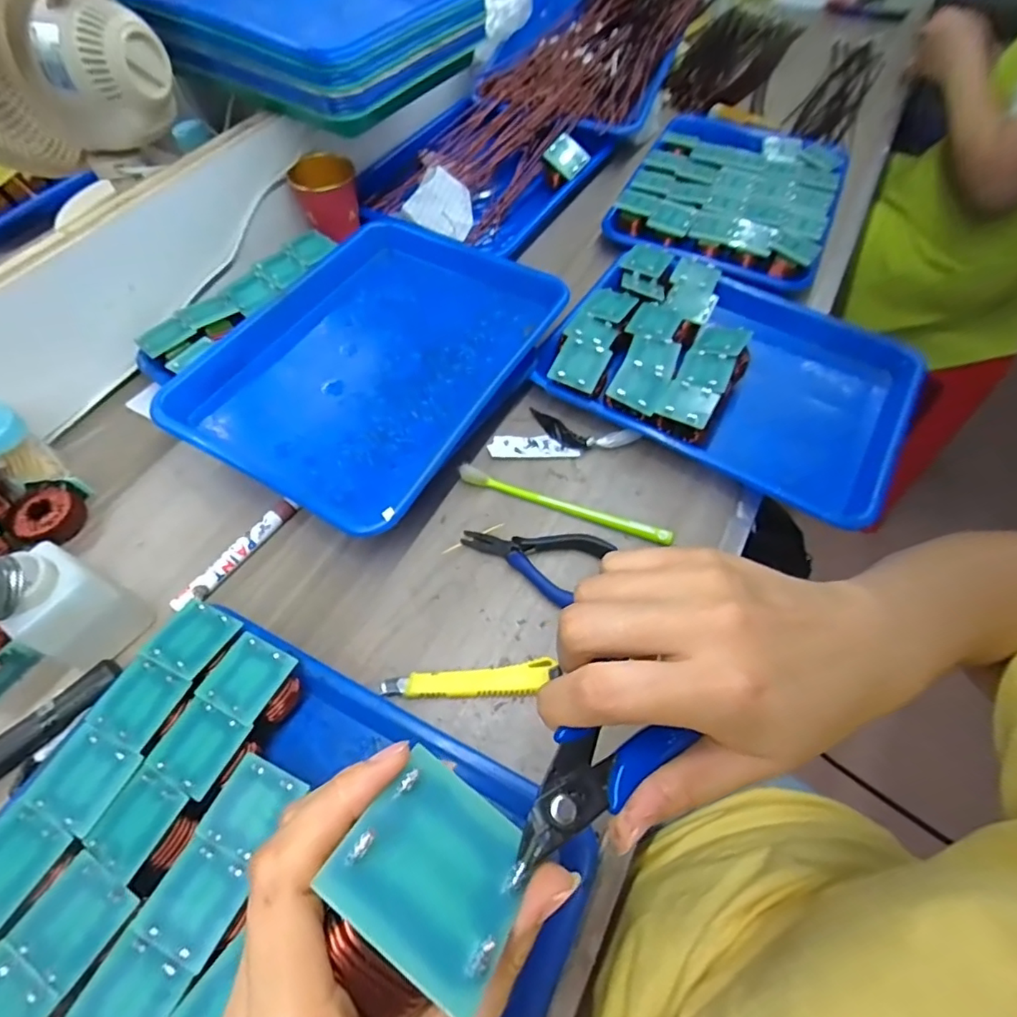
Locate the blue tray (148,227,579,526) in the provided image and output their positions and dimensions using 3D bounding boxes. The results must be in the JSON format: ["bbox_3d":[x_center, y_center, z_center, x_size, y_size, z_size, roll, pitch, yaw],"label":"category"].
[{"bbox_3d":[-0.120,-0.145,0.517,0.247,0.048,0.332,26,62,14],"label":"blue tray"}]

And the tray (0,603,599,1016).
[{"bbox_3d":[-0.130,0.219,0.303,0.316,0.051,0.236,24,61,13],"label":"tray"}]

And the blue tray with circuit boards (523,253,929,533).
[{"bbox_3d":[0.220,-0.146,0.523,0.323,0.045,0.264,29,63,16],"label":"blue tray with circuit boards"}]

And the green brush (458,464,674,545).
[{"bbox_3d":[0.046,-0.003,0.468,0.189,0.012,0.013,19,60,10],"label":"green brush"}]

